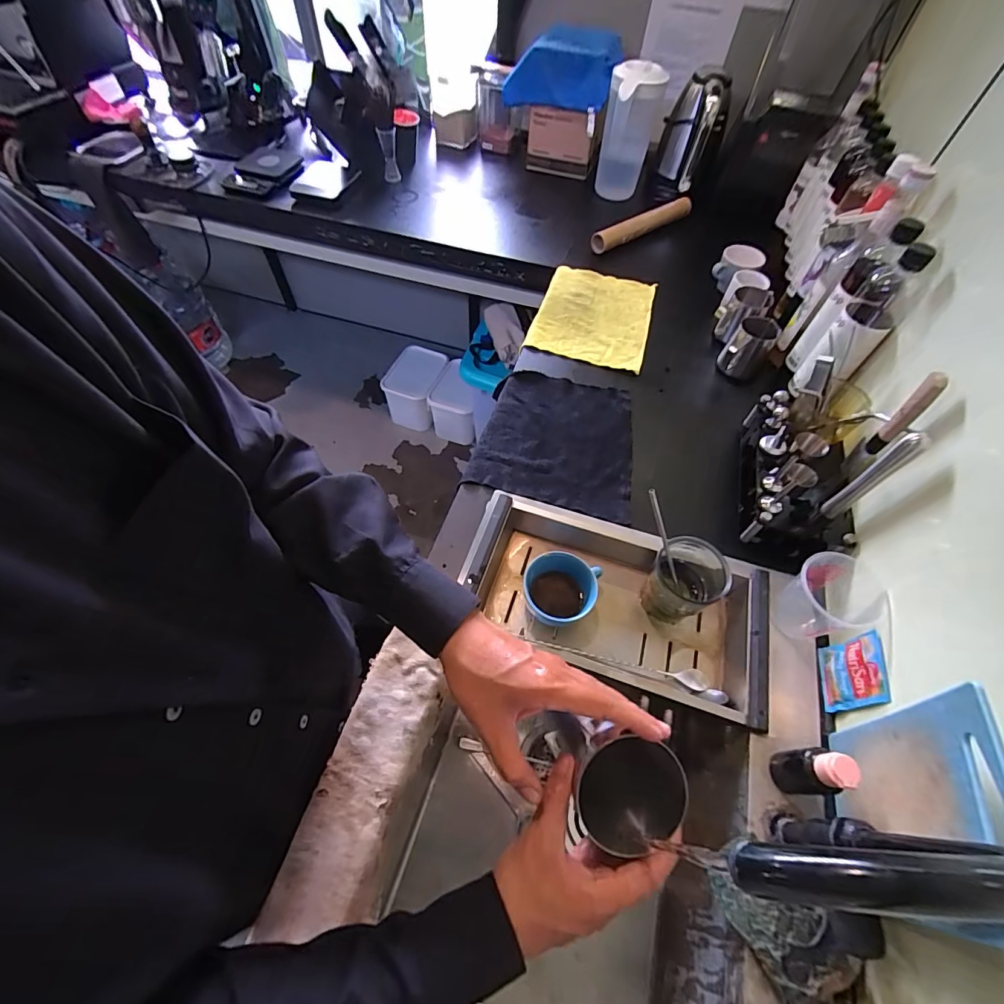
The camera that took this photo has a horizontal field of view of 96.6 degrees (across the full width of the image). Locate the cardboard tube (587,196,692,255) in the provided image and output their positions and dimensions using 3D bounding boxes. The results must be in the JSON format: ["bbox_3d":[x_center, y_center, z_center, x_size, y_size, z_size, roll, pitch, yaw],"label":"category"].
[{"bbox_3d":[0.330,-0.656,1.057,0.303,0.044,0.039,-31,64,-20],"label":"cardboard tube"}]

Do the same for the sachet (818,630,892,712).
[{"bbox_3d":[0.387,0.192,0.500,0.011,0.088,0.072,16,58,1],"label":"sachet"}]

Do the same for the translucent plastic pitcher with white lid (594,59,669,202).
[{"bbox_3d":[0.302,-0.881,1.073,0.114,0.243,0.165,17,59,8],"label":"translucent plastic pitcher with white lid"}]

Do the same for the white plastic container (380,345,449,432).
[{"bbox_3d":[-0.342,-0.476,1.879,0.195,0.250,0.267,19,59,10],"label":"white plastic container"}]

